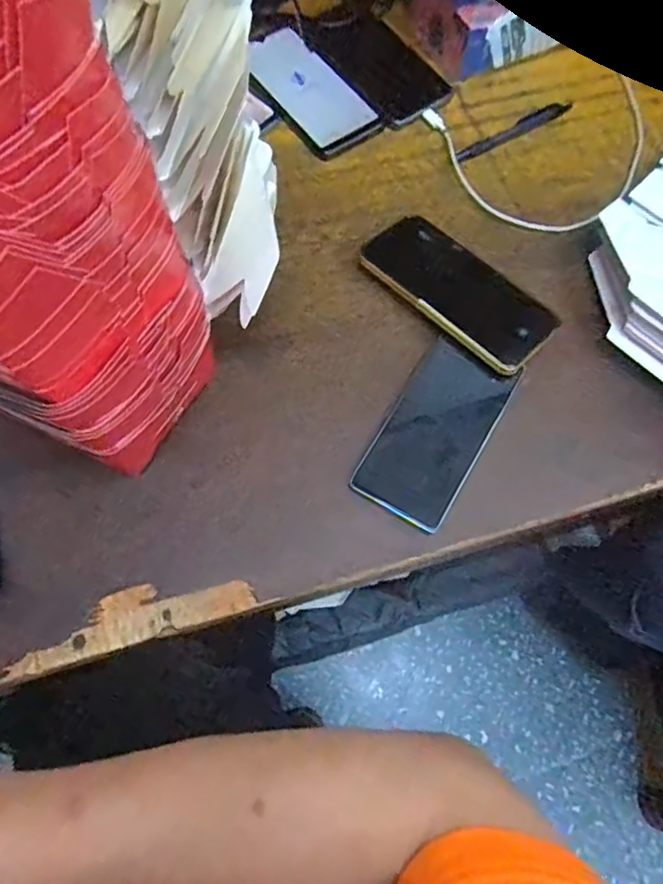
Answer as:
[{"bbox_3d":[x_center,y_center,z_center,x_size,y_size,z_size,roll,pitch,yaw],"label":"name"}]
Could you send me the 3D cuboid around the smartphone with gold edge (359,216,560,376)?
[{"bbox_3d":[0.109,-0.132,0.499,0.168,0.012,0.086,39,69,14],"label":"smartphone with gold edge"}]

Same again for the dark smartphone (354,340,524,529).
[{"bbox_3d":[0.082,-0.009,0.459,0.075,0.015,0.146,30,71,10],"label":"dark smartphone"}]

